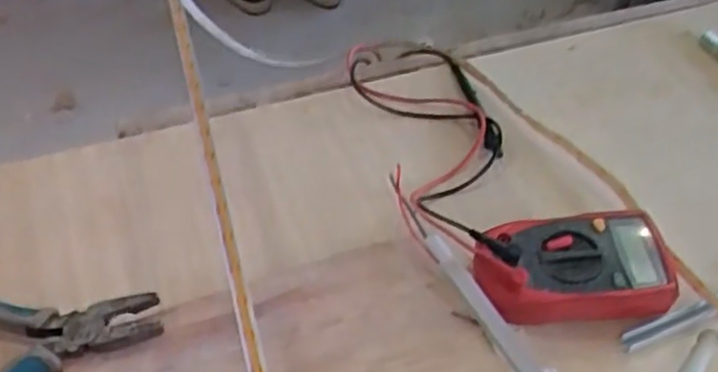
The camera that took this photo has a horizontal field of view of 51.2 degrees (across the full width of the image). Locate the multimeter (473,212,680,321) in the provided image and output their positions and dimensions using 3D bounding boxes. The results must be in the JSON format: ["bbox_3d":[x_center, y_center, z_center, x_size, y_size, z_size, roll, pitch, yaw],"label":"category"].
[{"bbox_3d":[0.143,0.053,0.502,0.126,0.034,0.071,1,49,-2],"label":"multimeter"}]

